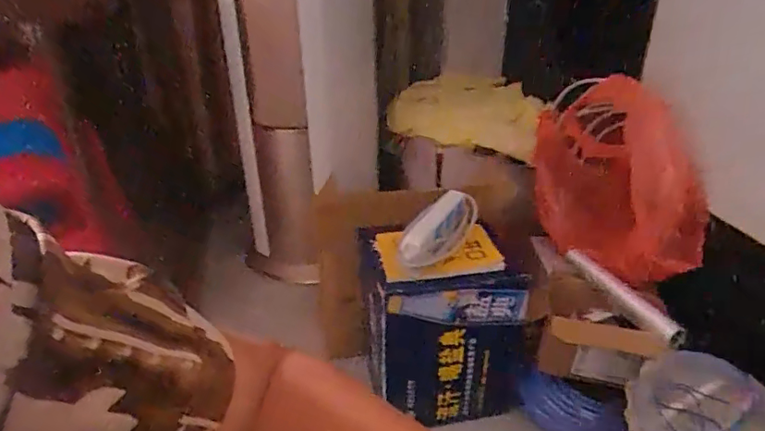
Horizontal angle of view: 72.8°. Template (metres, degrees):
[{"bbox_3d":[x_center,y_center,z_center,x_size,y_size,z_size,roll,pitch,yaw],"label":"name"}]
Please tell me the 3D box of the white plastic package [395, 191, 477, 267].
[{"bbox_3d":[0.096,0.021,0.890,0.073,0.062,0.212,14,33,26],"label":"white plastic package"}]

